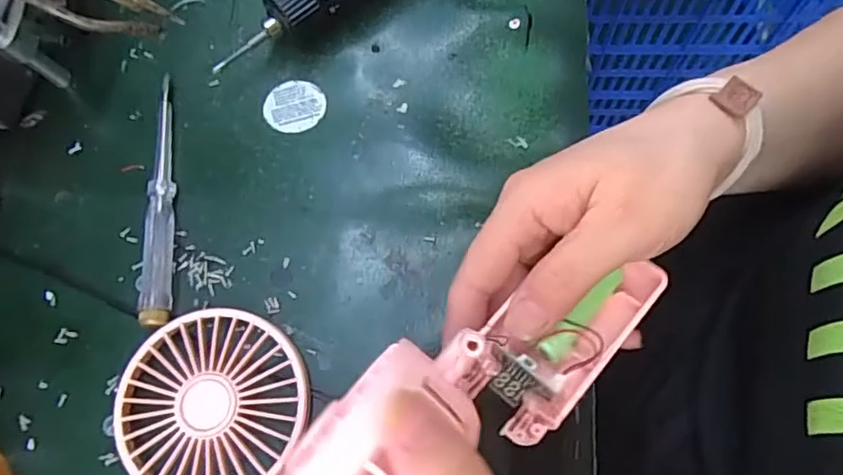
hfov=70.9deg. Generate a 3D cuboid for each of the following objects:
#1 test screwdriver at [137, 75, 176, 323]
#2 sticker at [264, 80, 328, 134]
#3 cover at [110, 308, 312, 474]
[{"bbox_3d":[-0.135,-0.022,0.309,0.015,0.012,0.135,-5,72,-1],"label":"test screwdriver"},{"bbox_3d":[-0.071,-0.073,0.331,0.033,0.004,0.034,-1,69,1],"label":"sticker"},{"bbox_3d":[-0.098,0.078,0.277,0.084,0.015,0.086,32,75,10],"label":"cover"}]

